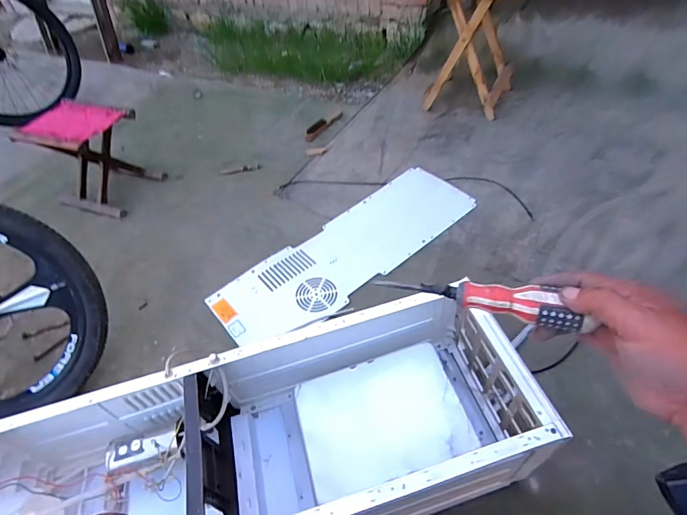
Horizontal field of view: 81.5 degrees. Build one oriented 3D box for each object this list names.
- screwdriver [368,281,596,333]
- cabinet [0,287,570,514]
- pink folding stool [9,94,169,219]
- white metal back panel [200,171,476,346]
[{"bbox_3d":[0.116,0.033,0.354,0.174,0.023,0.027,9,53,26],"label":"screwdriver"},{"bbox_3d":[-0.157,0.343,0.695,0.929,0.256,0.318,-15,46,-4],"label":"cabinet"},{"bbox_3d":[-0.897,-0.363,1.419,0.328,0.314,0.258,13,50,21],"label":"pink folding stool"},{"bbox_3d":[0.023,-0.030,1.224,0.857,0.017,0.277,-34,51,-21],"label":"white metal back panel"}]

